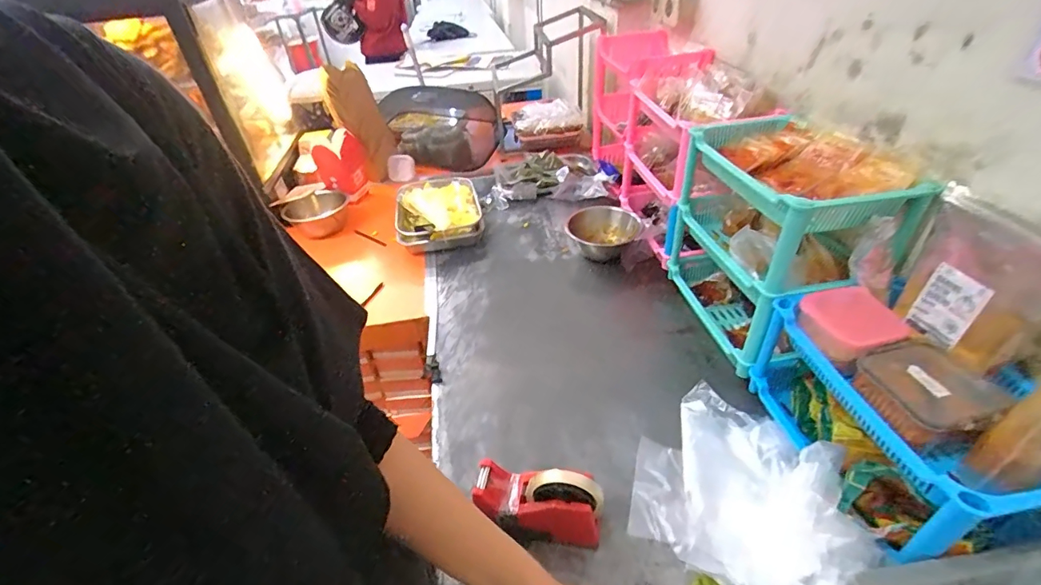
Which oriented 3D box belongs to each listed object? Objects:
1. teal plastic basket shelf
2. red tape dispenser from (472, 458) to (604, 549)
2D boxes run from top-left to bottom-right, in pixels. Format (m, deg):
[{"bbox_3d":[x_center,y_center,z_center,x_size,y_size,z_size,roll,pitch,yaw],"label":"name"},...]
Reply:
[{"bbox_3d":[0.413,-0.078,0.796,0.179,0.337,0.375,-7,38,-4],"label":"teal plastic basket shelf"},{"bbox_3d":[0.020,0.265,0.581,0.161,0.108,0.054,11,41,18],"label":"red tape dispenser"}]

